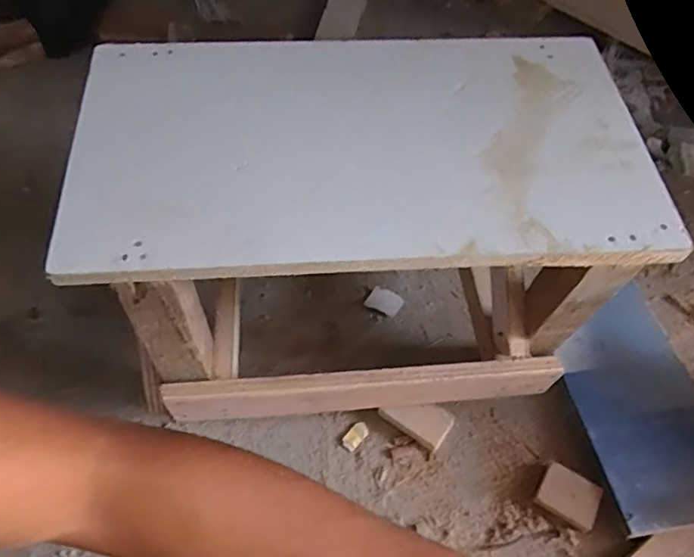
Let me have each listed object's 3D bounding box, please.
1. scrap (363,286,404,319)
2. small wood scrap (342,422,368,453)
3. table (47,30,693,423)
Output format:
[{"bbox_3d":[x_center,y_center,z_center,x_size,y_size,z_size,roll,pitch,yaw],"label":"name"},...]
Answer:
[{"bbox_3d":[0.045,0.028,0.655,0.041,0.006,0.031,23,58,12],"label":"scrap"},{"bbox_3d":[0.010,0.163,0.564,0.017,0.004,0.032,37,62,20],"label":"small wood scrap"},{"bbox_3d":[0.014,-0.048,0.504,0.422,0.232,0.260,-4,56,-6],"label":"table"}]

